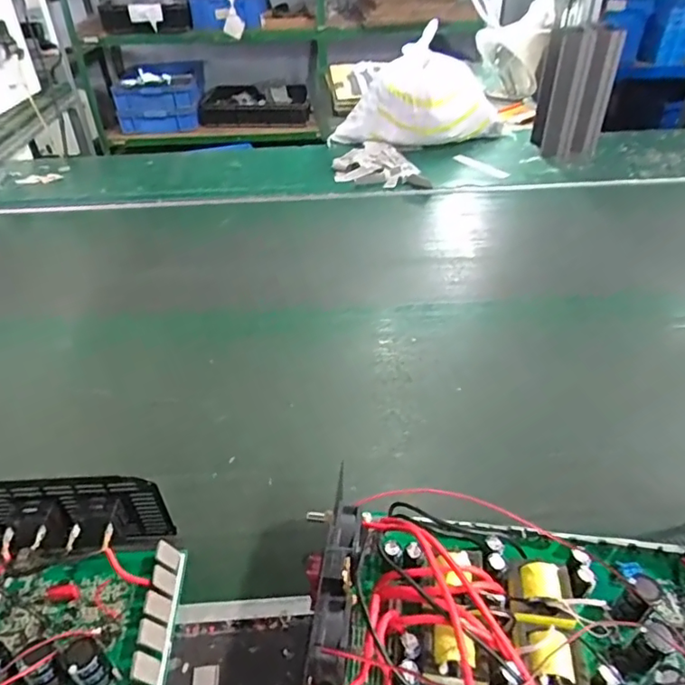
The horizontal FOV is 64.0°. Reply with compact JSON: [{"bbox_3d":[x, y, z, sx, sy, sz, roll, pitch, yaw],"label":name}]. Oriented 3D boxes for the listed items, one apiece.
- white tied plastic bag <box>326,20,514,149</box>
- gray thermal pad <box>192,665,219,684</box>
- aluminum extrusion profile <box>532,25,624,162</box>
[{"bbox_3d":[0.180,-0.567,1.244,0.312,0.209,0.256,25,46,30],"label":"white tied plastic bag"},{"bbox_3d":[-0.102,0.253,0.408,0.020,0.004,0.024,-5,39,-5],"label":"gray thermal pad"},{"bbox_3d":[0.466,-0.504,1.115,0.138,0.241,0.081,7,40,11],"label":"aluminum extrusion profile"}]

